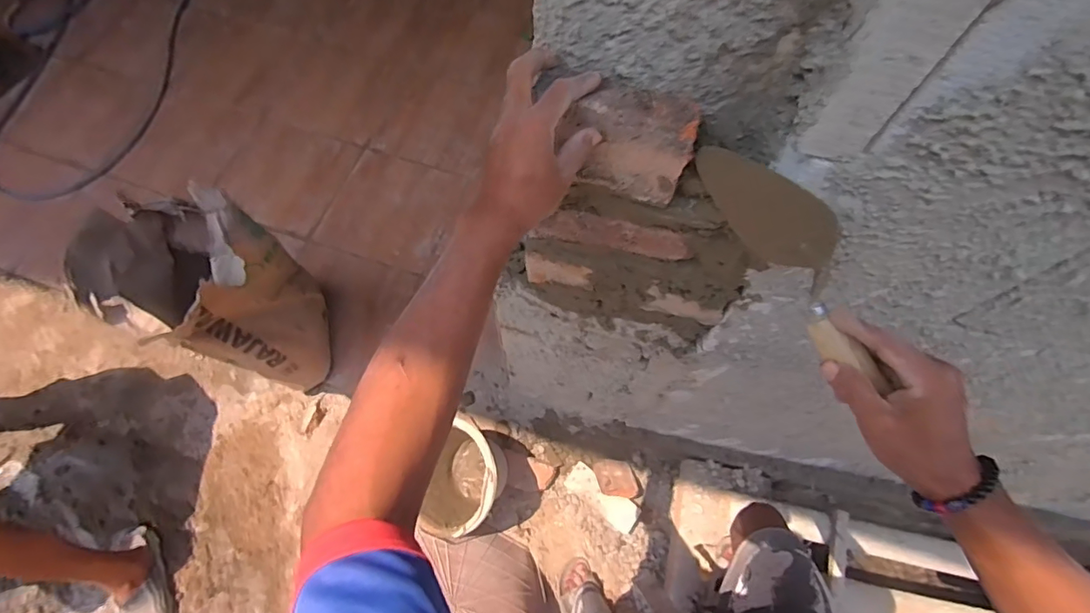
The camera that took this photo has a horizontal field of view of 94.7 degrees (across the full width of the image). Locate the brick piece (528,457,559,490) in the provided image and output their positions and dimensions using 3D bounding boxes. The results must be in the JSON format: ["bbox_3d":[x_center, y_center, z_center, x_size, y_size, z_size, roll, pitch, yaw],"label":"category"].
[{"bbox_3d":[0.001,0.438,1.345,0.066,0.056,0.085,-23,68,-11],"label":"brick piece"}]

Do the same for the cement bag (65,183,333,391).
[{"bbox_3d":[-0.749,-0.009,1.200,0.278,0.529,0.310,23,67,9],"label":"cement bag"}]

